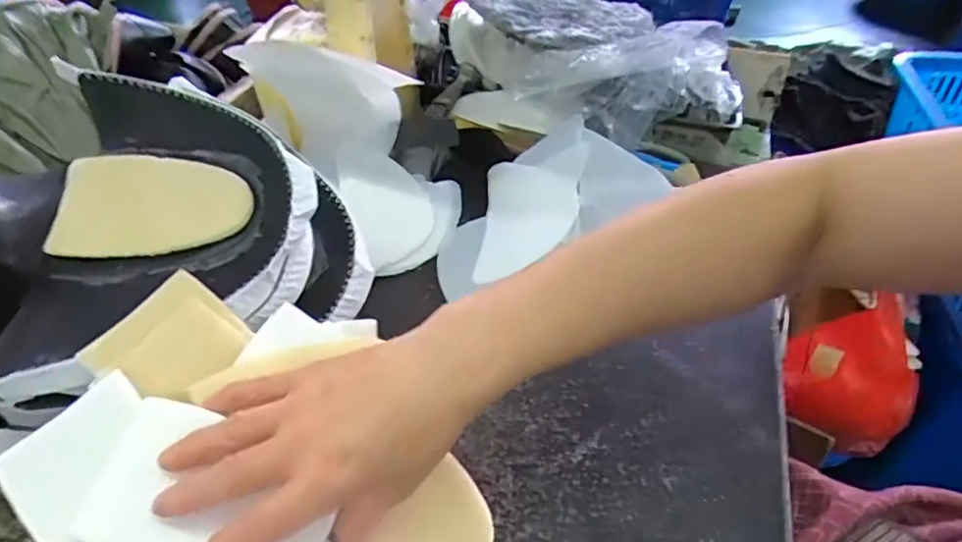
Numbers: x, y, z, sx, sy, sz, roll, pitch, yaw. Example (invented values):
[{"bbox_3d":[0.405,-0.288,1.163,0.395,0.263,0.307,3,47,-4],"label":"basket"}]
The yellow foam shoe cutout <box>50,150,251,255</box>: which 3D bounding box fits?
[{"bbox_3d":[-0.198,-0.043,0.357,0.108,0.009,0.068,-3,66,-9],"label":"yellow foam shoe cutout"}]

